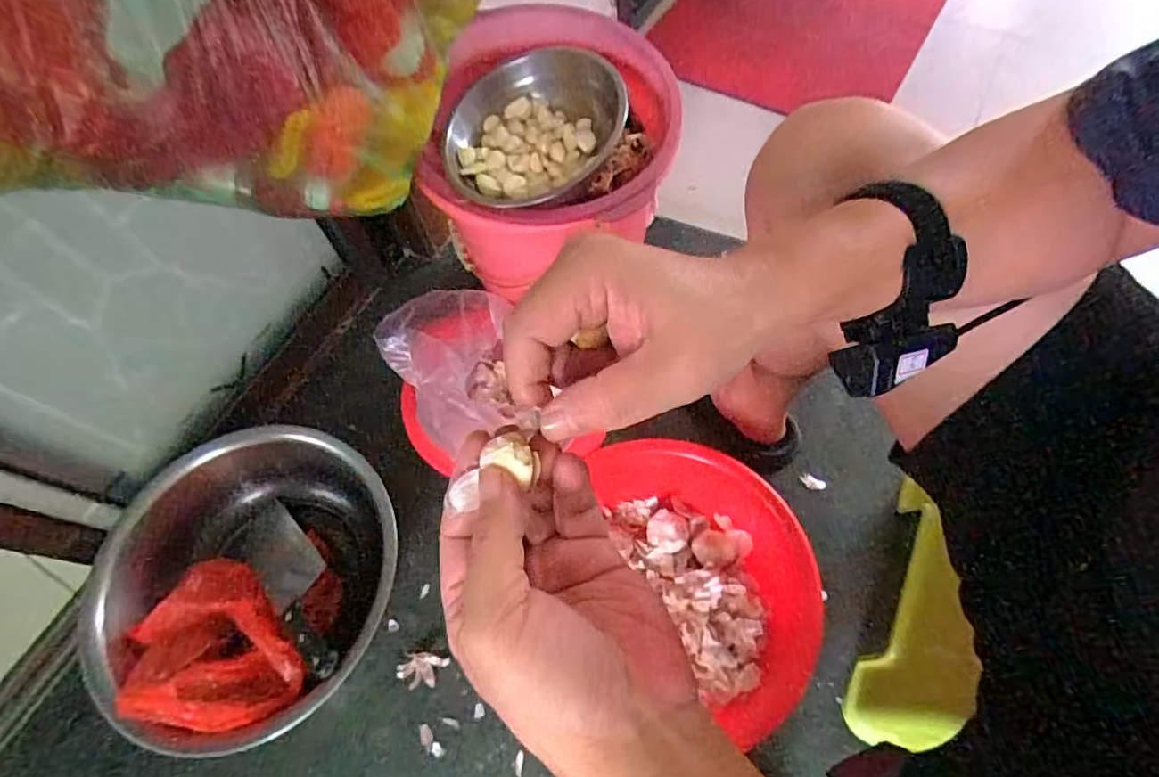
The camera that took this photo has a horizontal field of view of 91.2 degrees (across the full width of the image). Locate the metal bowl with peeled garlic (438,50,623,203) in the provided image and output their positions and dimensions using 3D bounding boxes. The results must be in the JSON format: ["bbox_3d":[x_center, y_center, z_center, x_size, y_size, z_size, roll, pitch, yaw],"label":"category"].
[{"bbox_3d":[-0.065,-0.301,0.653,0.178,0.056,0.223,34,70,18],"label":"metal bowl with peeled garlic"}]

